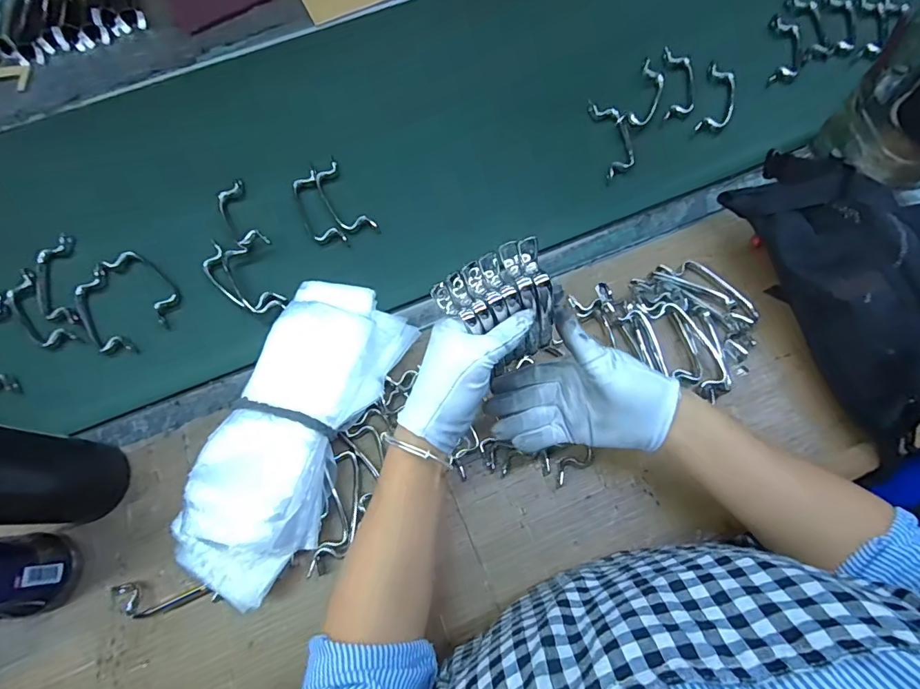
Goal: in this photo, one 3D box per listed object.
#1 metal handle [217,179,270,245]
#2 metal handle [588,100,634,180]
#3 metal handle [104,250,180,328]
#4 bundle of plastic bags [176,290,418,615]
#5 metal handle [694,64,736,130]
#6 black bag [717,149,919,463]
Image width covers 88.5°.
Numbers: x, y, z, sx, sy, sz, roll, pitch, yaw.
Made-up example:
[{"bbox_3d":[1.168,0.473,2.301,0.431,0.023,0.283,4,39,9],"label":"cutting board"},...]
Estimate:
[{"bbox_3d":[-0.274,-0.160,0.582,0.041,0.023,0.108,-26,69,-8],"label":"metal handle"},{"bbox_3d":[0.198,-0.267,0.610,0.042,0.016,0.123,-7,67,0],"label":"metal handle"},{"bbox_3d":[-0.369,-0.072,0.559,0.119,0.021,0.039,40,75,17],"label":"metal handle"},{"bbox_3d":[-0.162,0.076,0.463,0.127,0.078,0.312,19,70,10],"label":"bundle of plastic bags"},{"bbox_3d":[0.345,-0.325,0.628,0.042,0.014,0.115,17,69,10],"label":"metal handle"},{"bbox_3d":[0.397,-0.063,0.475,0.121,0.098,0.316,-21,68,-6],"label":"black bag"}]

